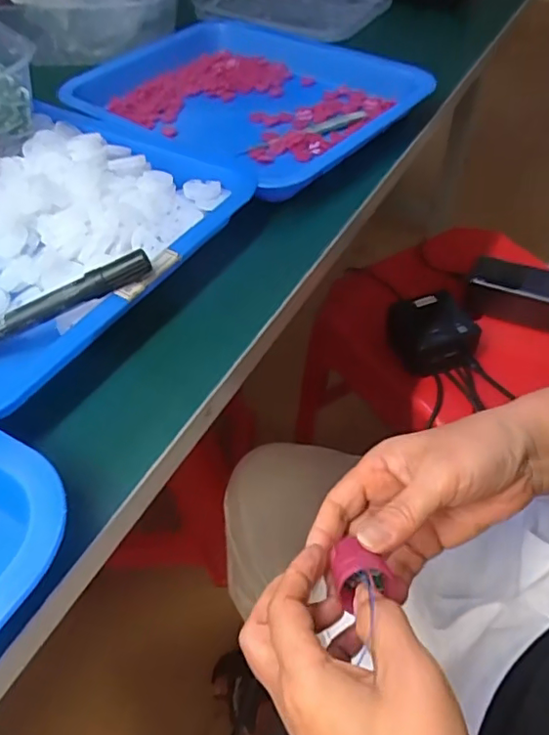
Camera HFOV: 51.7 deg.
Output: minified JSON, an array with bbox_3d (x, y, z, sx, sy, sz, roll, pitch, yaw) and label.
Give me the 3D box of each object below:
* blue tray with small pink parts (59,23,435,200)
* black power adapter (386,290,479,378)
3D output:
[{"bbox_3d":[-0.037,-0.241,0.503,0.294,0.035,0.216,31,58,26],"label":"blue tray with small pink parts"},{"bbox_3d":[0.174,-0.036,0.643,0.088,0.055,0.083,-8,50,-4],"label":"black power adapter"}]

